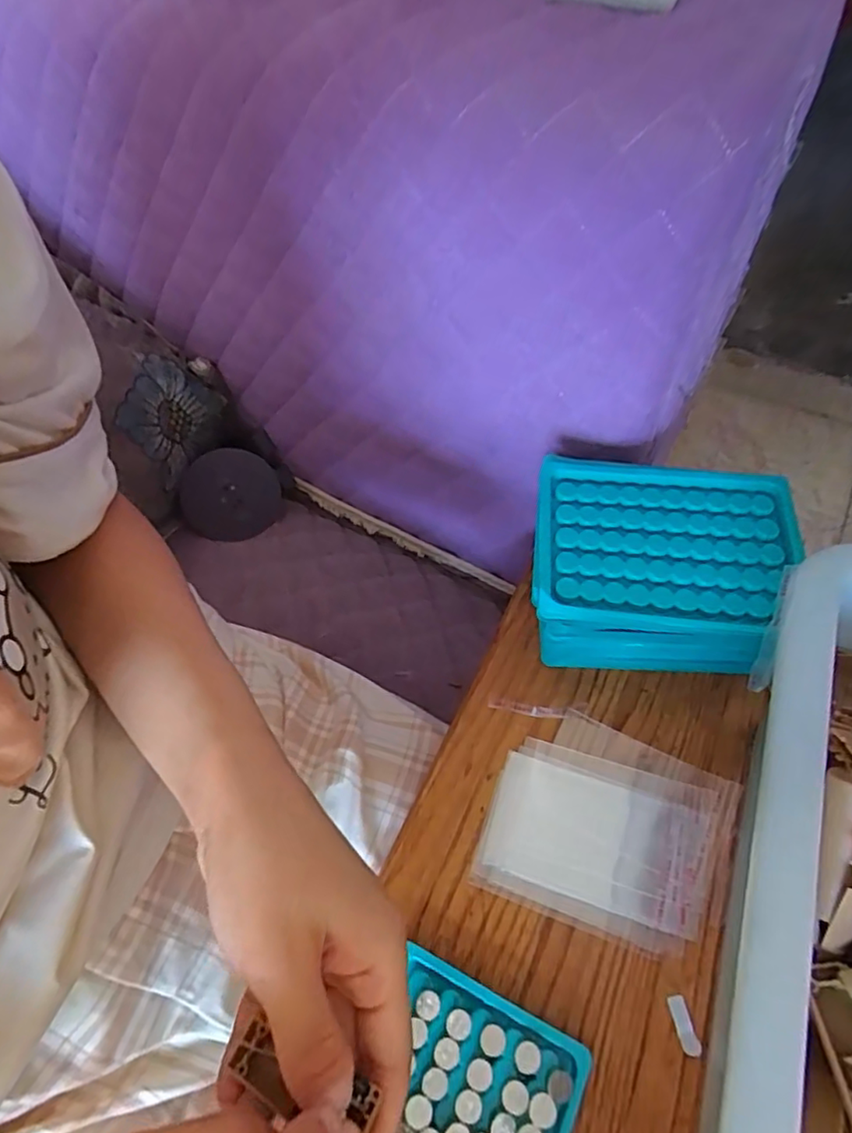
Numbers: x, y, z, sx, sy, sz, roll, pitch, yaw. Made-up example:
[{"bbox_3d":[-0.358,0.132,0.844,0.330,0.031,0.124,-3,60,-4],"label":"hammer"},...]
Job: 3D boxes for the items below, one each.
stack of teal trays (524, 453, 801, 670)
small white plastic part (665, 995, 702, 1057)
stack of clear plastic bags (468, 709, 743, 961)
[{"bbox_3d":[0.125,0.008,0.343,0.130,0.084,0.099,6,58,8],"label":"stack of teal trays"},{"bbox_3d":[0.116,0.205,0.269,0.008,0.004,0.021,-11,58,-3],"label":"small white plastic part"},{"bbox_3d":[0.094,0.135,0.314,0.116,0.006,0.098,18,61,15],"label":"stack of clear plastic bags"}]

